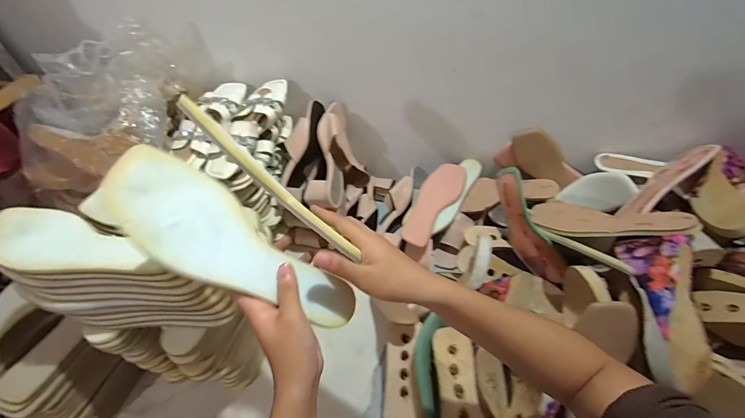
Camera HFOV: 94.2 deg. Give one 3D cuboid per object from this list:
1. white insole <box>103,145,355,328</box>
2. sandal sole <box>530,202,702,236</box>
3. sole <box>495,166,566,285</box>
[{"bbox_3d":[-0.122,0.039,0.322,0.242,0.017,0.081,38,51,-17],"label":"white insole"},{"bbox_3d":[0.399,0.021,0.605,0.246,0.023,0.085,6,42,49],"label":"sandal sole"},{"bbox_3d":[0.293,0.033,0.662,0.031,0.075,0.227,-21,85,-14],"label":"sole"}]

